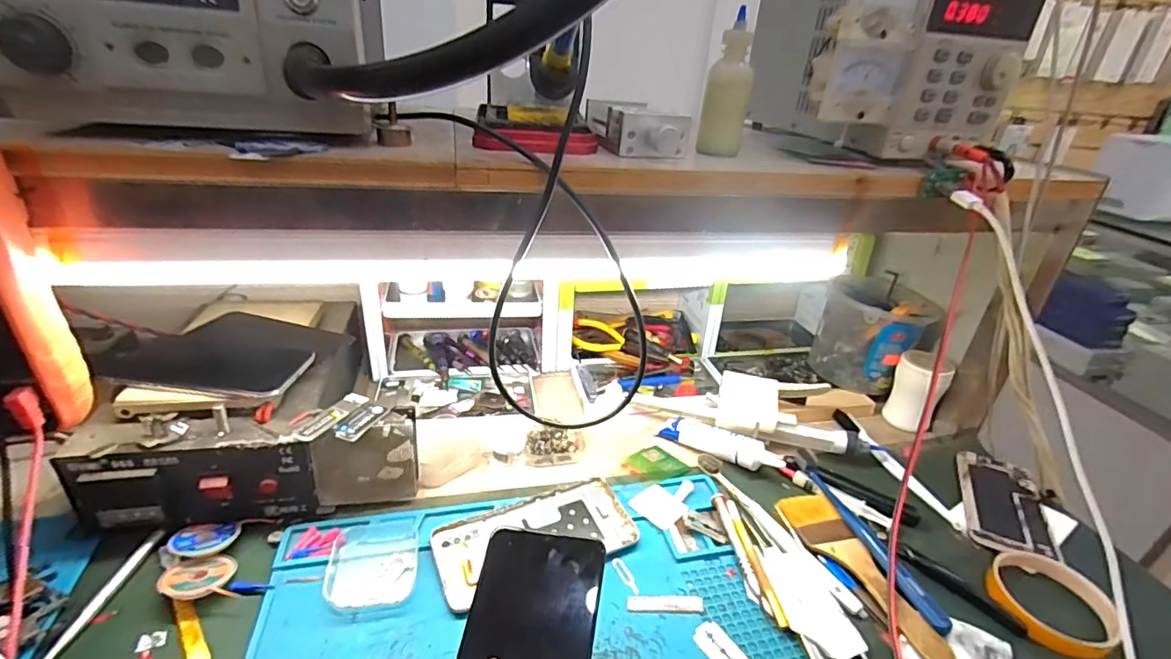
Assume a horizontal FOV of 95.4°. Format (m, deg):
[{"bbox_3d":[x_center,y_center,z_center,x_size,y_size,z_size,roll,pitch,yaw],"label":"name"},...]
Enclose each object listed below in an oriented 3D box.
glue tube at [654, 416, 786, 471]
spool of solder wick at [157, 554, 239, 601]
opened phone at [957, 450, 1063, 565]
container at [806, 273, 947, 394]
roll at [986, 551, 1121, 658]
[{"bbox_3d":[0.140,0.119,0.559,0.128,0.023,0.034,21,33,28],"label":"glue tube"},{"bbox_3d":[-0.283,0.180,0.390,0.045,0.008,0.037,-22,38,-40],"label":"spool of solder wick"},{"bbox_3d":[0.415,0.172,0.527,0.072,0.012,0.157,17,31,22],"label":"opened phone"},{"bbox_3d":[0.361,0.006,0.676,0.122,0.117,0.107,19,32,25],"label":"container"},{"bbox_3d":[0.364,0.213,0.419,0.083,0.025,0.076,3,28,-2],"label":"roll"}]

